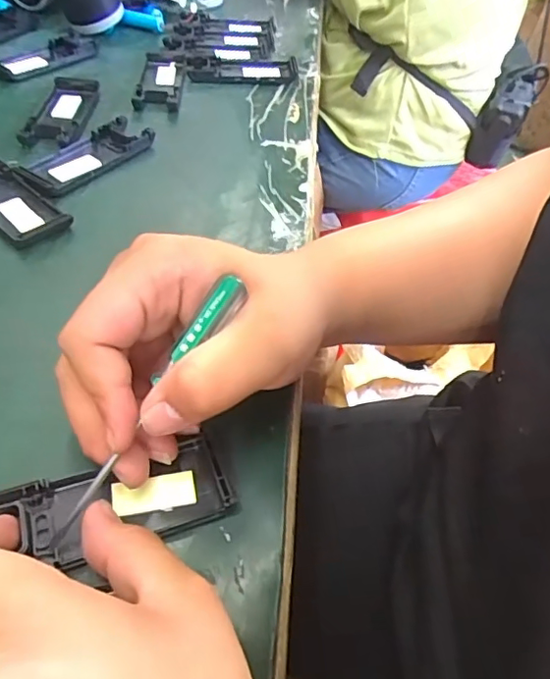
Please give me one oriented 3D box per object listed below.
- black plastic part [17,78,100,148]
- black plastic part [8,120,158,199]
[{"bbox_3d":[-0.173,-0.187,0.448,0.042,0.011,0.114,2,47,-5],"label":"black plastic part"},{"bbox_3d":[-0.139,-0.135,0.403,0.041,0.012,0.100,32,52,21],"label":"black plastic part"}]

